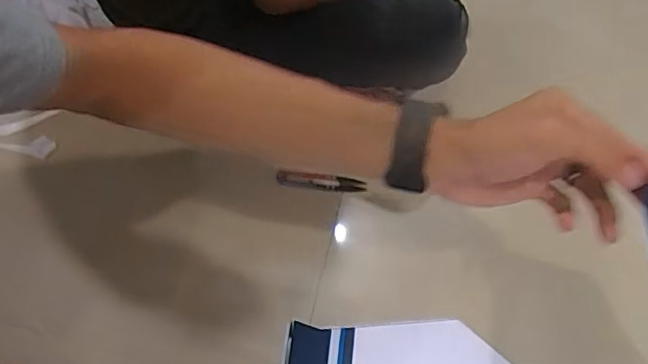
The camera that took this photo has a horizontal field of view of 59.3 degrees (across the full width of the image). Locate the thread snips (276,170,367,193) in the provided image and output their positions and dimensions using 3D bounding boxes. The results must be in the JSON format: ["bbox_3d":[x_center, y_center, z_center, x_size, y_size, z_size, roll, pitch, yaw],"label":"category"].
[{"bbox_3d":[-0.004,0.001,0.757,0.117,0.010,0.025,9,53,2],"label":"thread snips"}]

